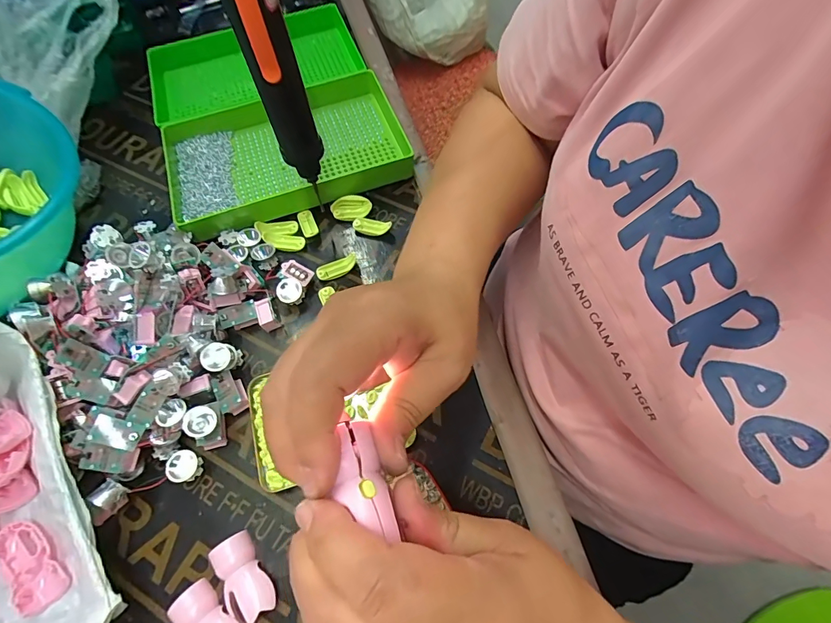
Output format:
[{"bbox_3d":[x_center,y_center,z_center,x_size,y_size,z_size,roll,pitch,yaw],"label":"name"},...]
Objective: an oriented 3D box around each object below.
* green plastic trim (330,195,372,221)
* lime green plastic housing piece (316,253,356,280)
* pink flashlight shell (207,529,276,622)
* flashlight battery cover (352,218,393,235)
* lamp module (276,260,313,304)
[{"bbox_3d":[-0.067,-0.110,0.440,0.043,0.006,0.024,-5,99,7],"label":"green plastic trim"},{"bbox_3d":[-0.078,-0.044,0.415,0.041,0.011,0.018,-24,65,-10],"label":"lime green plastic housing piece"},{"bbox_3d":[-0.124,0.191,0.298,0.030,0.013,0.057,-33,67,-14],"label":"pink flashlight shell"},{"bbox_3d":[-0.046,-0.087,0.432,0.042,0.014,0.014,14,65,8],"label":"flashlight battery cover"},{"bbox_3d":[-0.119,-0.027,0.400,0.028,0.020,0.040,26,67,14],"label":"lamp module"}]

